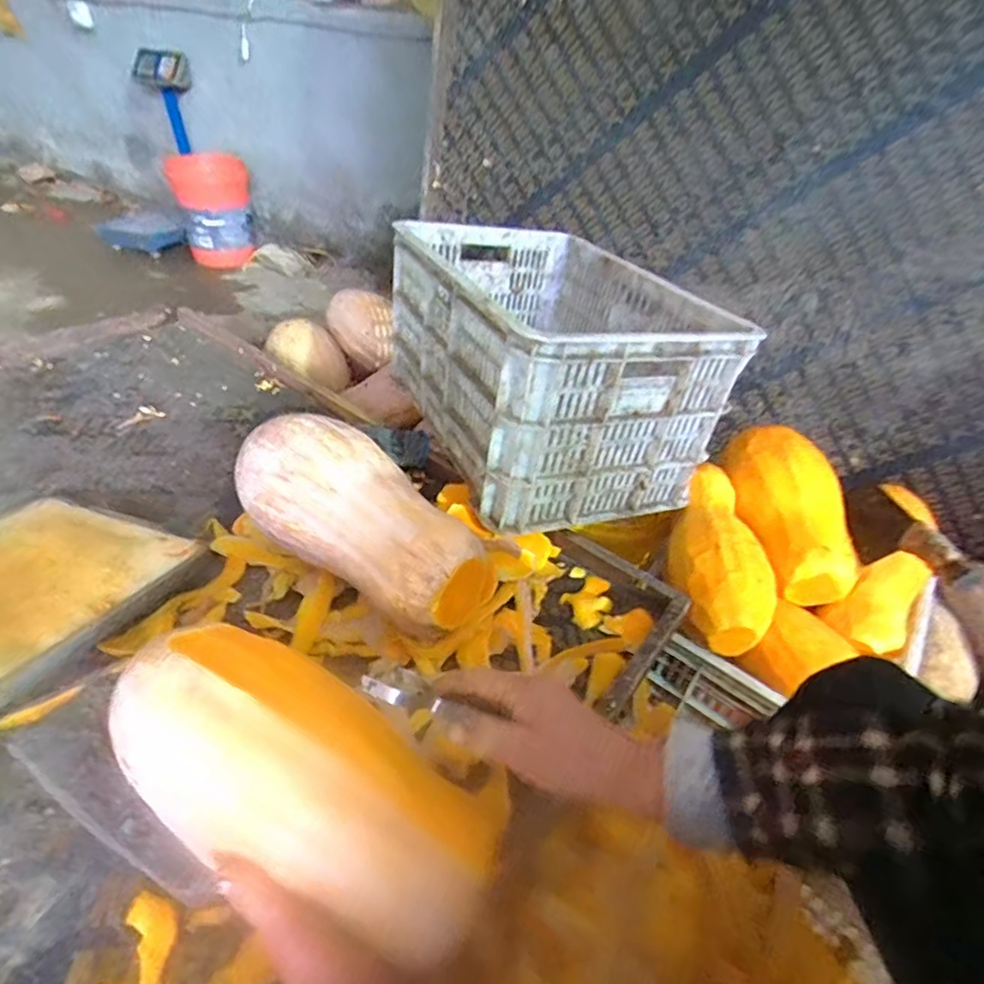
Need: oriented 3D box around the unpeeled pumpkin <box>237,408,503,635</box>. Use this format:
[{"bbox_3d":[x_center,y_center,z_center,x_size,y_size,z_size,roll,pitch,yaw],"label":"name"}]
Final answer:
[{"bbox_3d":[-0.148,0.030,0.646,0.332,0.116,0.148,35,49,12],"label":"unpeeled pumpkin"}]

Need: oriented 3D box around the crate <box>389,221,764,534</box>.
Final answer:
[{"bbox_3d":[0.080,-0.238,0.892,0.370,0.277,0.549,-11,43,-20],"label":"crate"}]

